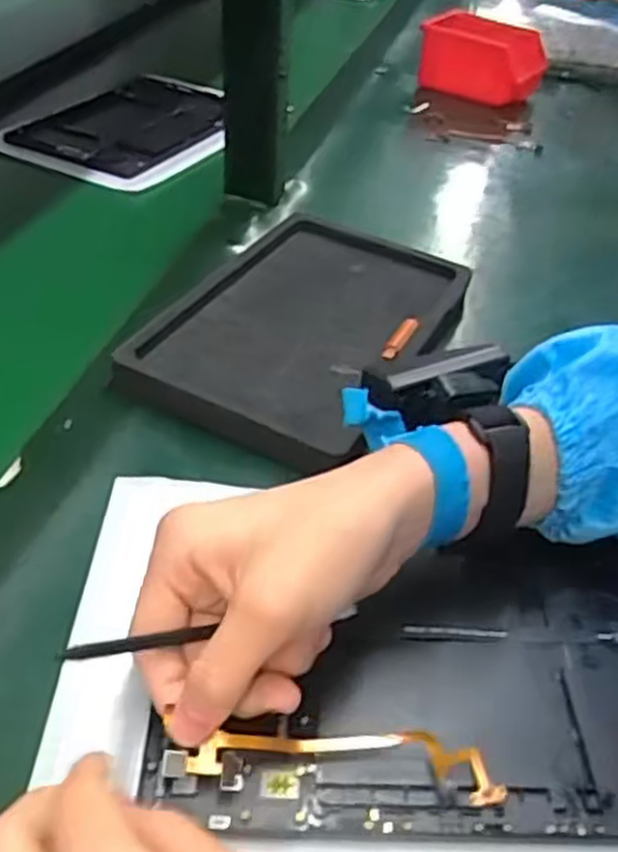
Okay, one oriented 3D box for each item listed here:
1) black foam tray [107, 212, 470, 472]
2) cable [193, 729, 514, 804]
[{"bbox_3d":[0.001,-0.075,0.524,0.165,0.027,0.255,24,43,20],"label":"black foam tray"},{"bbox_3d":[0.015,0.130,0.300,0.122,0.009,0.024,7,38,-6],"label":"cable"}]

